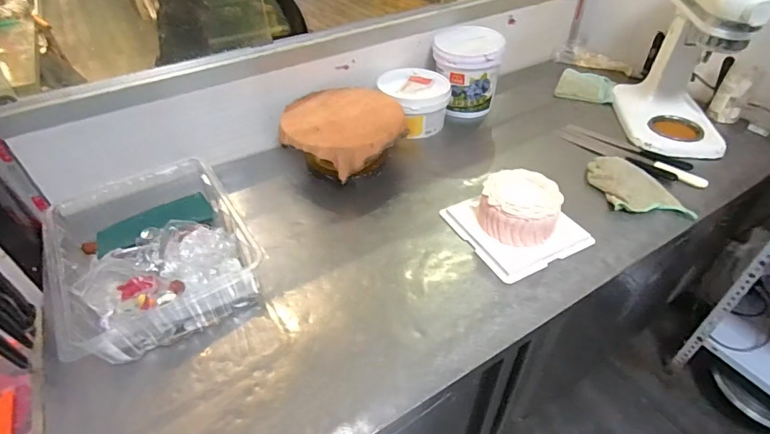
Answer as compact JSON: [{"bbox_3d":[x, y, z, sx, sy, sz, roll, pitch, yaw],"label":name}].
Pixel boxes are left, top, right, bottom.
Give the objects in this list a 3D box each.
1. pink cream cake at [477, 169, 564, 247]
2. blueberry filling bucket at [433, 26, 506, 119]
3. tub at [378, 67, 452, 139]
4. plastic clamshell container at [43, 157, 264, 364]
[{"bbox_3d":[0.275,-0.016,0.878,0.161,0.096,0.154,12,44,15],"label":"pink cream cake"},{"bbox_3d":[0.237,-0.420,1.236,0.179,0.204,0.169,0,42,3],"label":"blueberry filling bucket"},{"bbox_3d":[0.078,-0.328,1.200,0.188,0.120,0.183,-1,42,1],"label":"tub"},{"bbox_3d":[-0.438,0.059,0.804,0.308,0.114,0.386,-26,47,-24],"label":"plastic clamshell container"}]

